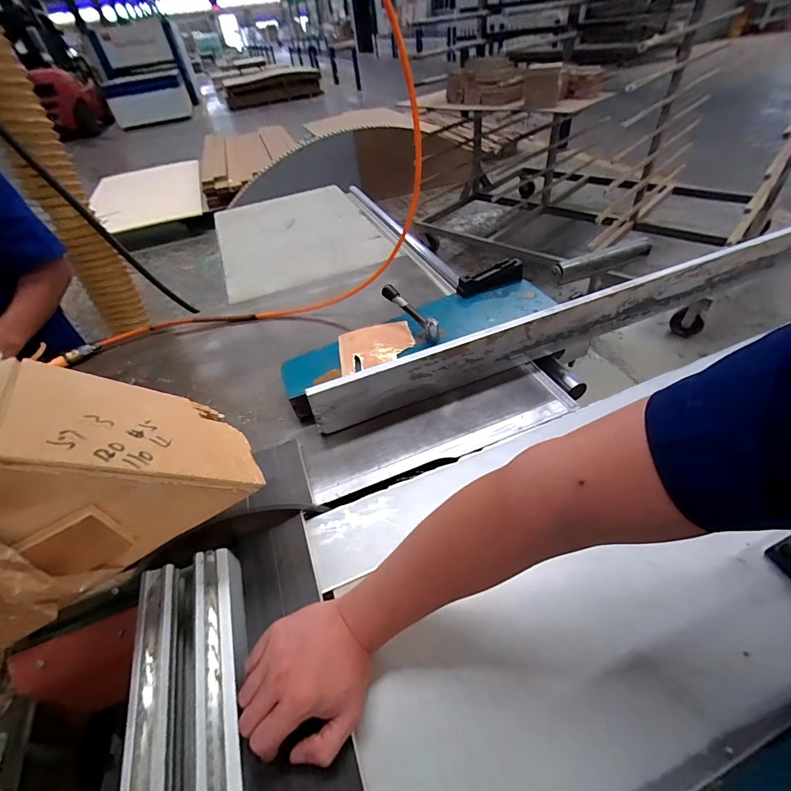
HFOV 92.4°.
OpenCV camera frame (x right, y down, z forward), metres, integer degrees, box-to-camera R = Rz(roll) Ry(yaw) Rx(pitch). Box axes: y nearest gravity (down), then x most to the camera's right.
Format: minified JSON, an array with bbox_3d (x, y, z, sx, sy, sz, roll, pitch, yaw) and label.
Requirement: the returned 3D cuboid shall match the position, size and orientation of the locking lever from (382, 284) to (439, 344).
[{"bbox_3d":[0.027,-0.151,0.666,0.021,0.042,0.137,-36,71,-26],"label":"locking lever"}]

